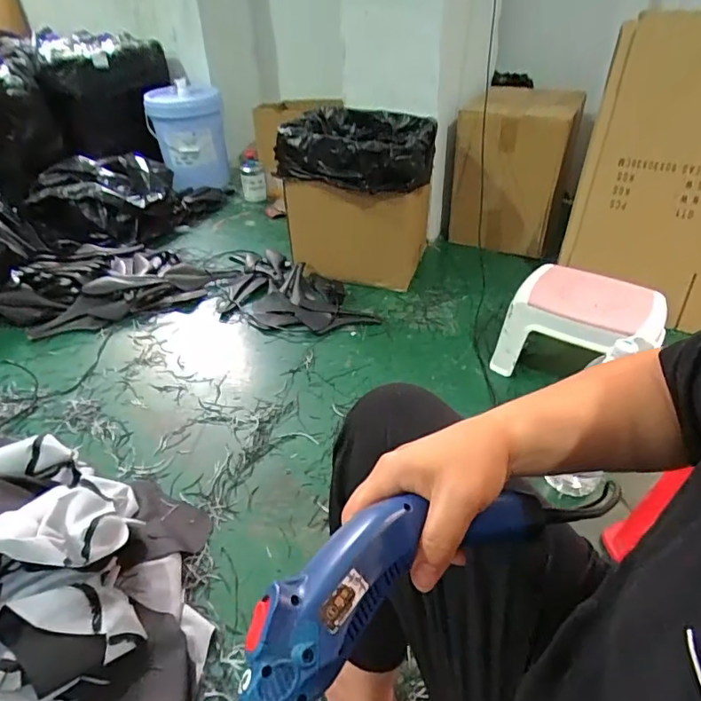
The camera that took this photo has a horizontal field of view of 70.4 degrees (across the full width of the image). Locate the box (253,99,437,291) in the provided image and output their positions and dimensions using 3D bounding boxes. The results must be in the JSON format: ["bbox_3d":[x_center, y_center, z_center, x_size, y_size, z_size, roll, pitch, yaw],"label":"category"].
[{"bbox_3d":[0.022,-0.466,1.501,0.431,0.436,0.373,1,39,5],"label":"box"}]

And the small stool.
[{"bbox_3d":[0.512,-0.047,1.125,0.302,0.199,0.209,21,44,27],"label":"small stool"}]

